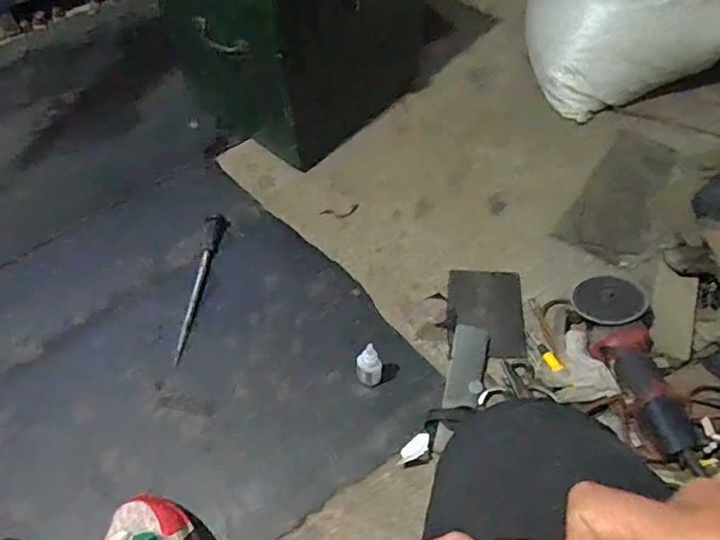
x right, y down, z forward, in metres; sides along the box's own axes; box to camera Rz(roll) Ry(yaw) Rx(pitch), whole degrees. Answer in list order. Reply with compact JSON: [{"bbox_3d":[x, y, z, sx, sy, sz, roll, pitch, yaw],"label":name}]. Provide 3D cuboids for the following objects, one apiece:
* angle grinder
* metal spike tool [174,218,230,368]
[{"bbox_3d":[0.375,0.125,0.754,0.091,0.073,0.269,-11,58,-7],"label":"angle grinder"},{"bbox_3d":[-0.255,0.019,0.884,0.033,0.023,0.265,8,58,5],"label":"metal spike tool"}]

